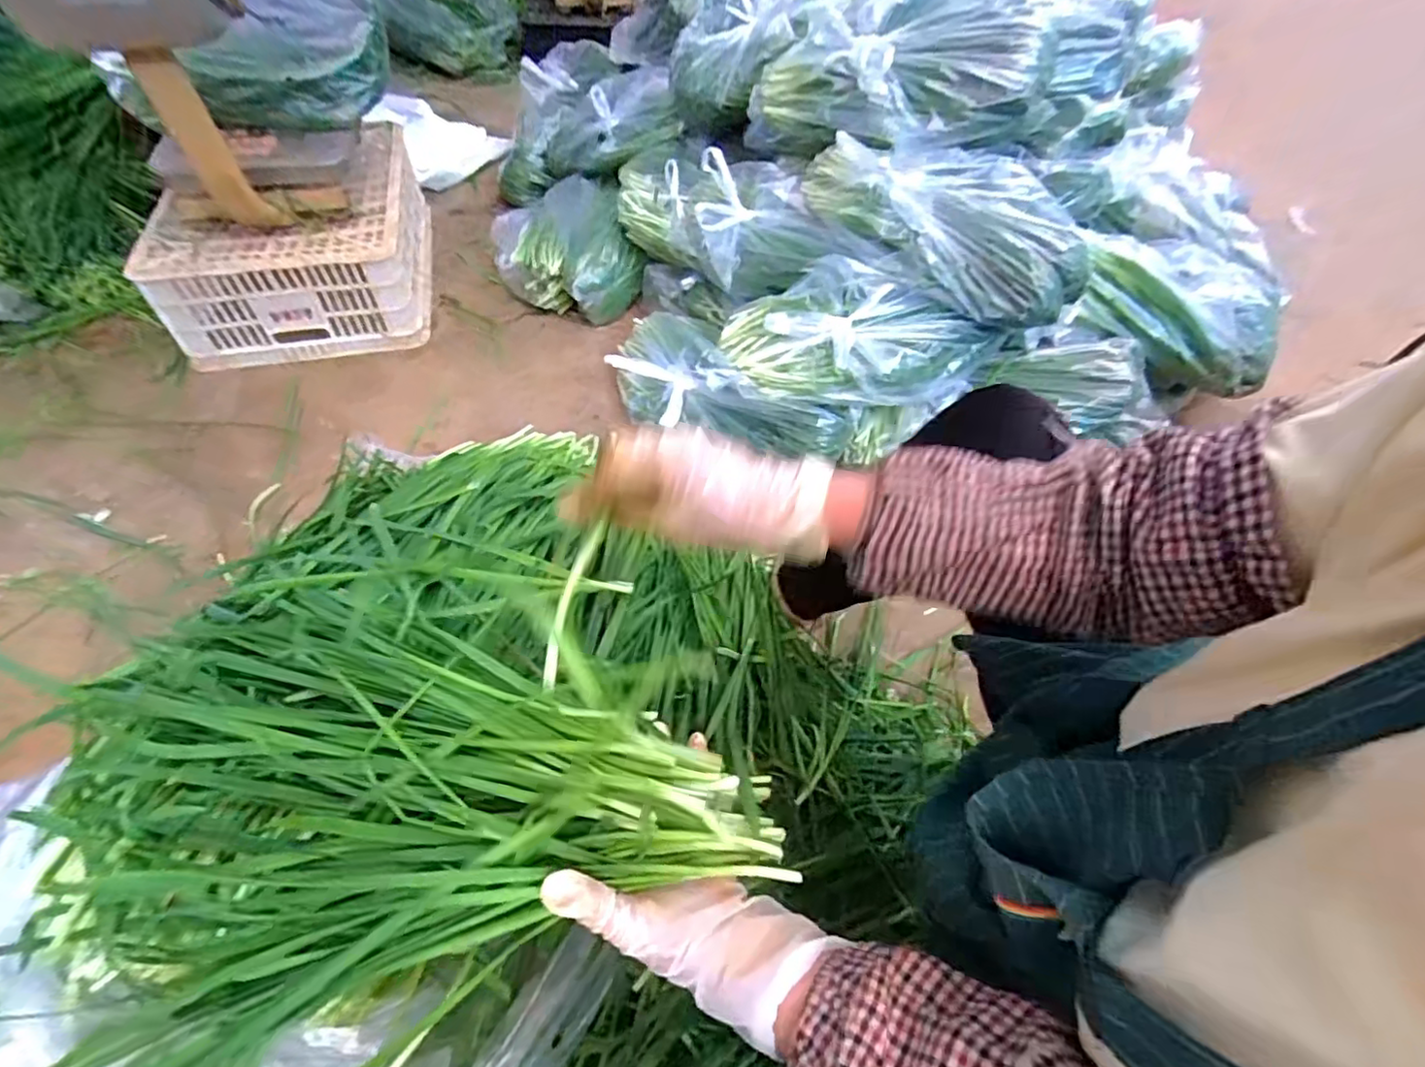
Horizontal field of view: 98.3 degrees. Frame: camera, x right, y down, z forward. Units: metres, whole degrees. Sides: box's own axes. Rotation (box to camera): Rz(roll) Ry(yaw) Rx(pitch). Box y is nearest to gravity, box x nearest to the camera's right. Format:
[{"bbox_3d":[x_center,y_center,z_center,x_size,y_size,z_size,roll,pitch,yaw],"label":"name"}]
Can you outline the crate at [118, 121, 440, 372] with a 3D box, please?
[{"bbox_3d":[-0.807,-0.596,1.235,0.398,0.213,0.536,-10,53,-11],"label":"crate"}]

